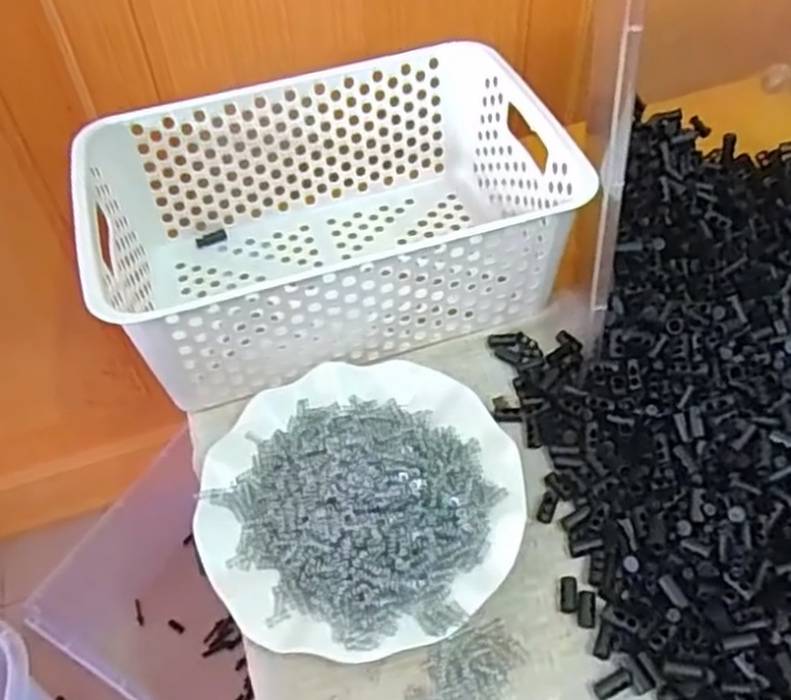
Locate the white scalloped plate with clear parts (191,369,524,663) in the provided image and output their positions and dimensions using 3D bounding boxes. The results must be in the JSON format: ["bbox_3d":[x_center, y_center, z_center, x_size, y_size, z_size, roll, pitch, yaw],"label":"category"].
[{"bbox_3d":[-0.021,0.078,0.432,0.180,0.043,0.178,-1,51,1],"label":"white scalloped plate with clear parts"}]

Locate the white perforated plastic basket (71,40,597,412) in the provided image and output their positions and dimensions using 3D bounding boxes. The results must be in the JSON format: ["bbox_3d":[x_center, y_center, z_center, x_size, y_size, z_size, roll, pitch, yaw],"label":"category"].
[{"bbox_3d":[-0.047,-0.090,0.536,0.302,0.113,0.198,-15,52,-10],"label":"white perforated plastic basket"}]

